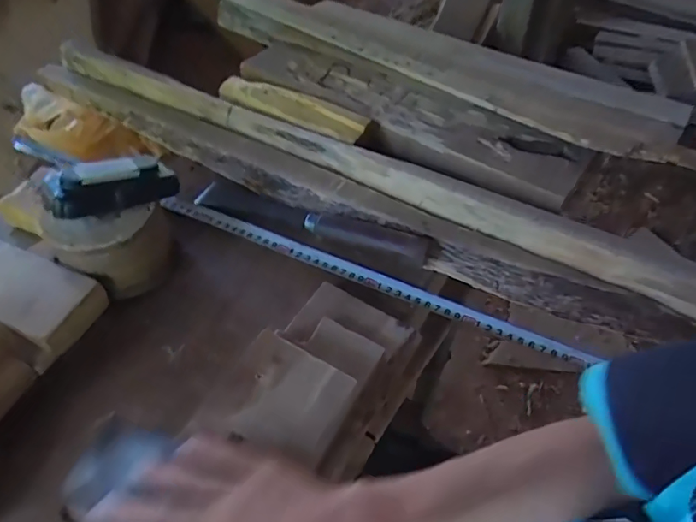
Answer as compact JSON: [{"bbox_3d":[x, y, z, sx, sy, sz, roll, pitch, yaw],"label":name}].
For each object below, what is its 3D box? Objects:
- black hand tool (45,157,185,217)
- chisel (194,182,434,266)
[{"bbox_3d":[-0.208,-0.068,0.439,0.104,0.039,0.043,-24,55,-23],"label":"black hand tool"},{"bbox_3d":[-0.040,-0.044,0.522,0.259,0.022,0.041,15,63,18],"label":"chisel"}]

